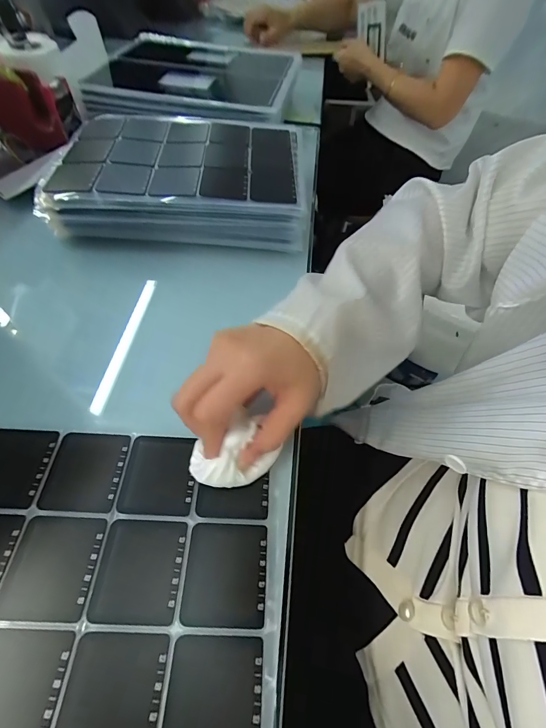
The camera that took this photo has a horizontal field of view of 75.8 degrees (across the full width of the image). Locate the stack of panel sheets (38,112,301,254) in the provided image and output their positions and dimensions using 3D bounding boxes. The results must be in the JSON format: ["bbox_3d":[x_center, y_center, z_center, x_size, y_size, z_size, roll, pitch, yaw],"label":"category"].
[{"bbox_3d":[-0.106,-0.233,0.427,0.280,0.052,0.201,2,56,-2],"label":"stack of panel sheets"}]

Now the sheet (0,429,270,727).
[{"bbox_3d":[-0.133,0.124,0.215,0.253,0.004,0.170,4,54,-2],"label":"sheet"}]

